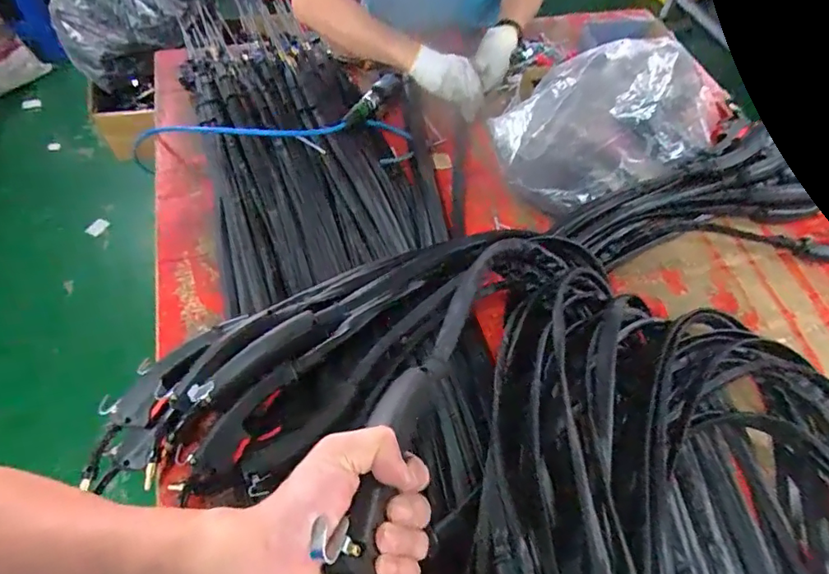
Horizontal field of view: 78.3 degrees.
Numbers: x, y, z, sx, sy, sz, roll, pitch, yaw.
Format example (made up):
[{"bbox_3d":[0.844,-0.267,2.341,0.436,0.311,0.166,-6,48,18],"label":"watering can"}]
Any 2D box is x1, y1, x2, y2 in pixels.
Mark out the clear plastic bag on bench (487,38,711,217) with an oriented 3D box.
[{"bbox_3d":[0.367,-0.305,0.940,0.449,0.137,0.243,-25,62,-19],"label":"clear plastic bag on bench"}]

